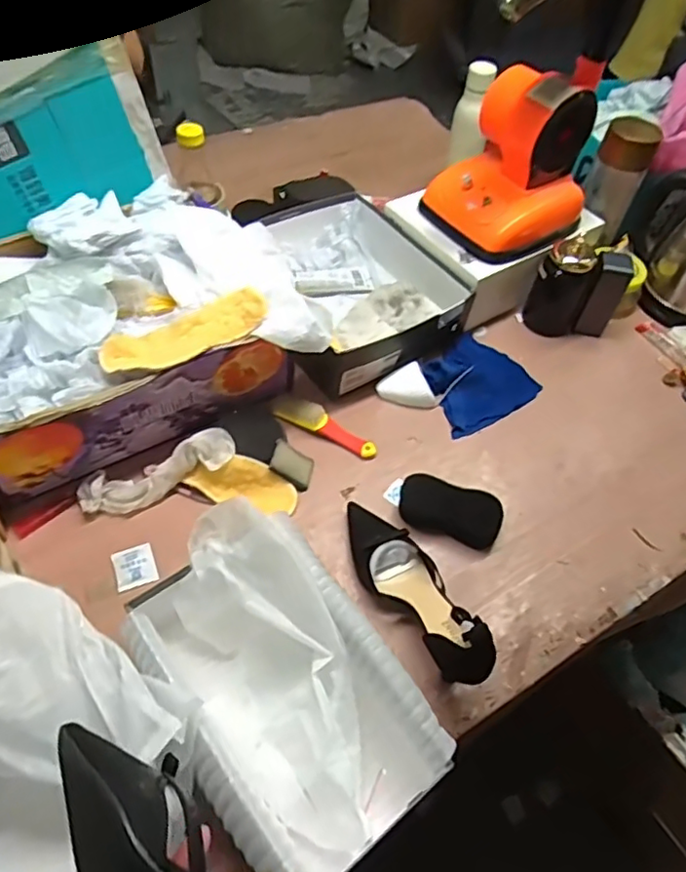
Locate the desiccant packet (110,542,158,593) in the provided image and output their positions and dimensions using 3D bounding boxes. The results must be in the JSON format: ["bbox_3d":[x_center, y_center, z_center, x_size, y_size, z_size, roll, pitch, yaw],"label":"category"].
[{"bbox_3d":[-0.241,0.152,0.700,0.045,0.006,0.049,-15,57,-16],"label":"desiccant packet"}]

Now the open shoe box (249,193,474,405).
[{"bbox_3d":[0.010,-0.239,0.949,0.265,0.100,0.330,-24,59,-21],"label":"open shoe box"}]

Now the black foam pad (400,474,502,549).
[{"bbox_3d":[0.131,0.090,0.760,0.134,0.038,0.060,19,54,8],"label":"black foam pad"}]

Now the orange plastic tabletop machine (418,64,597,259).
[{"bbox_3d":[0.254,-0.408,0.902,0.192,0.210,0.177,-31,62,-25],"label":"orange plastic tabletop machine"}]

